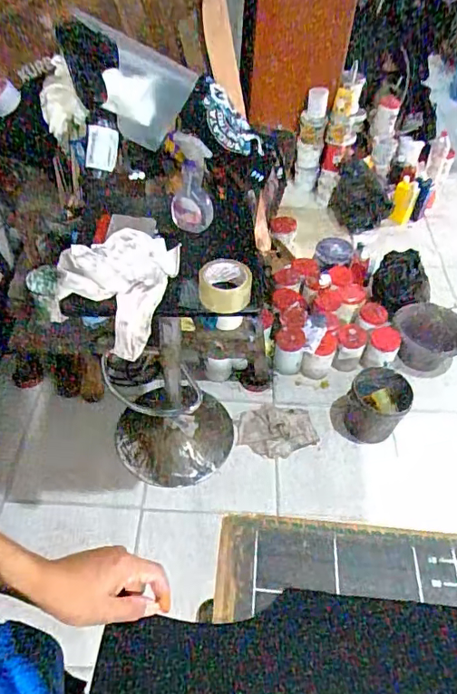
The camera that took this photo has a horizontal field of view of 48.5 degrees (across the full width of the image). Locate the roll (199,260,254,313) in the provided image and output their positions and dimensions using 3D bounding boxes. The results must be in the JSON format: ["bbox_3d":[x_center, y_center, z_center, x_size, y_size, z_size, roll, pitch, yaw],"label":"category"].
[{"bbox_3d":[-0.006,-0.114,0.936,0.097,0.062,0.078,0,49,-4],"label":"roll"}]

